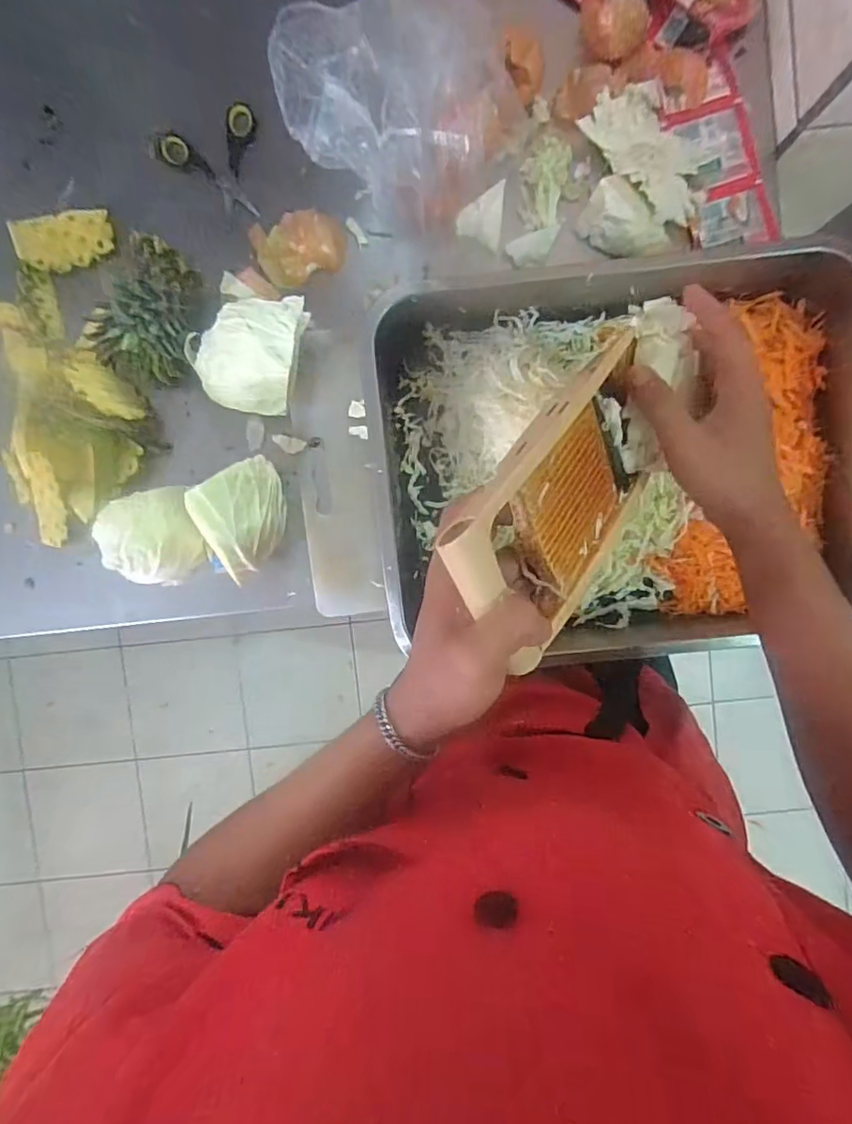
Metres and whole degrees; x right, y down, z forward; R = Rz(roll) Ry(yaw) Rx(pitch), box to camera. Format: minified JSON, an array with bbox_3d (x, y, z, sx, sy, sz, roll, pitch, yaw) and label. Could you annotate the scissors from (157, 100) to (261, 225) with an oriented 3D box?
[{"bbox_3d":[-0.208,-0.393,0.557,0.100,0.009,0.105,-19,92,2],"label":"scissors"}]

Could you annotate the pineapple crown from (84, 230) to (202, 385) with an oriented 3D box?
[{"bbox_3d":[-0.257,-0.231,0.525,0.088,0.066,0.123,30,93,-1],"label":"pineapple crown"}]

